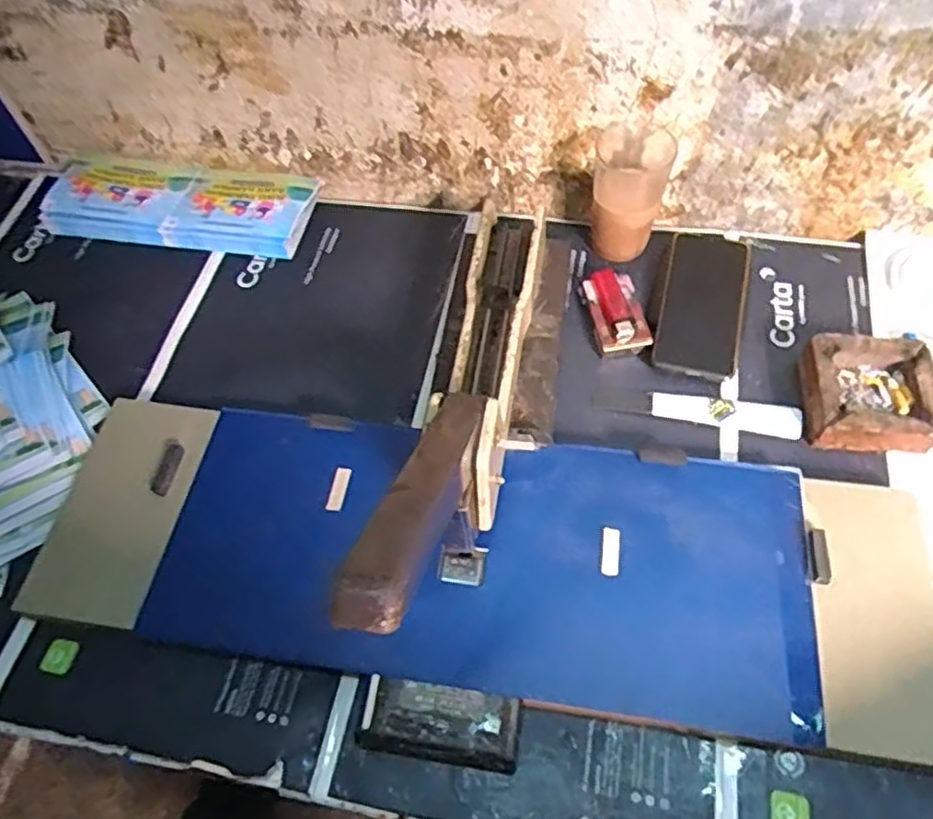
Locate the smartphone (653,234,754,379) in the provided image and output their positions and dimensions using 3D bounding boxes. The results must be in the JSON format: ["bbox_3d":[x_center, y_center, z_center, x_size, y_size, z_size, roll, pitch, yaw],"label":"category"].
[{"bbox_3d":[0.236,-0.110,0.672,0.075,0.011,0.176,13,60,12],"label":"smartphone"}]

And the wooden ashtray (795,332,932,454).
[{"bbox_3d":[0.348,-0.013,0.585,0.100,0.039,0.098,5,59,7],"label":"wooden ashtray"}]

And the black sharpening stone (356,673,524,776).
[{"bbox_3d":[-0.018,0.227,0.486,0.113,0.021,0.048,6,59,8],"label":"black sharpening stone"}]

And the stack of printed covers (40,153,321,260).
[{"bbox_3d":[-0.342,-0.249,0.795,0.327,0.035,0.125,9,60,10],"label":"stack of printed covers"}]

